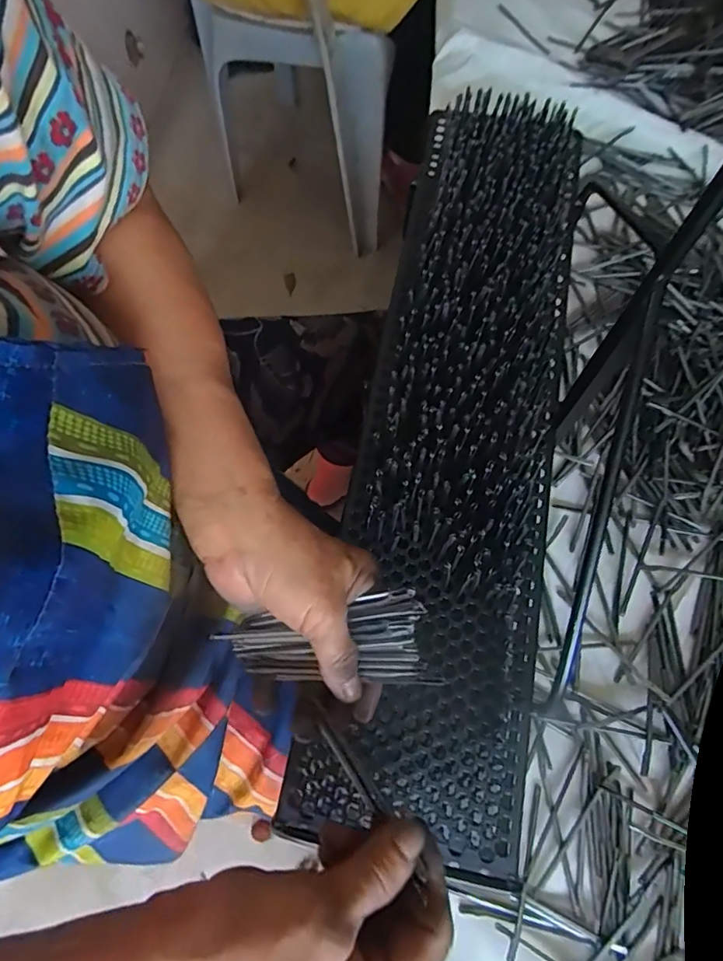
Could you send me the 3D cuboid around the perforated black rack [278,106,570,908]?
[{"bbox_3d":[0.069,-0.060,0.377,0.144,0.046,0.581,8,75,5],"label":"perforated black rack"}]

